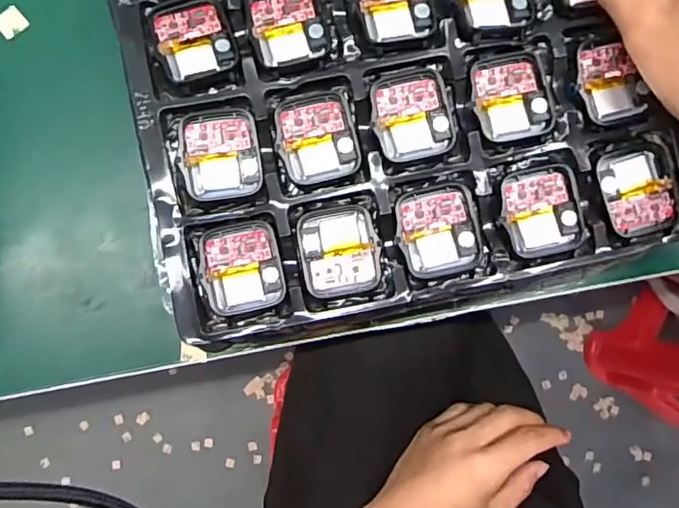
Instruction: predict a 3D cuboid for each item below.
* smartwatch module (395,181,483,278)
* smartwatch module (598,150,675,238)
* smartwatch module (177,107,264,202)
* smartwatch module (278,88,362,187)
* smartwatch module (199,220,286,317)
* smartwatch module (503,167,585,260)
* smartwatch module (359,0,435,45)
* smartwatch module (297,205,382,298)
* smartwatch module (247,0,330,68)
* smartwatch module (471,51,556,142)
[{"bbox_3d":[0.047,-0.011,0.263,0.036,0.007,0.043,-12,87,-1],"label":"smartwatch module"},{"bbox_3d":[0.145,-0.030,0.270,0.032,0.005,0.042,-9,87,-1],"label":"smartwatch module"},{"bbox_3d":[-0.057,-0.048,0.263,0.037,0.006,0.041,-9,87,-1],"label":"smartwatch module"},{"bbox_3d":[-0.011,-0.057,0.267,0.036,0.007,0.041,-16,87,-1],"label":"smartwatch module"},{"bbox_3d":[-0.046,0.006,0.260,0.036,0.004,0.043,-13,87,-1],"label":"smartwatch module"},{"bbox_3d":[0.098,-0.021,0.266,0.036,0.004,0.041,-14,87,-1],"label":"smartwatch module"},{"bbox_3d":[0.028,-0.125,0.271,0.034,0.004,0.041,-11,87,-1],"label":"smartwatch module"},{"bbox_3d":[0.000,-0.002,0.266,0.036,0.007,0.042,-11,87,-1],"label":"smartwatch module"},{"bbox_3d":[-0.025,-0.112,0.268,0.034,0.004,0.039,-15,87,-1],"label":"smartwatch module"},{"bbox_3d":[0.084,-0.078,0.268,0.037,0.004,0.043,-10,87,-1],"label":"smartwatch module"}]

